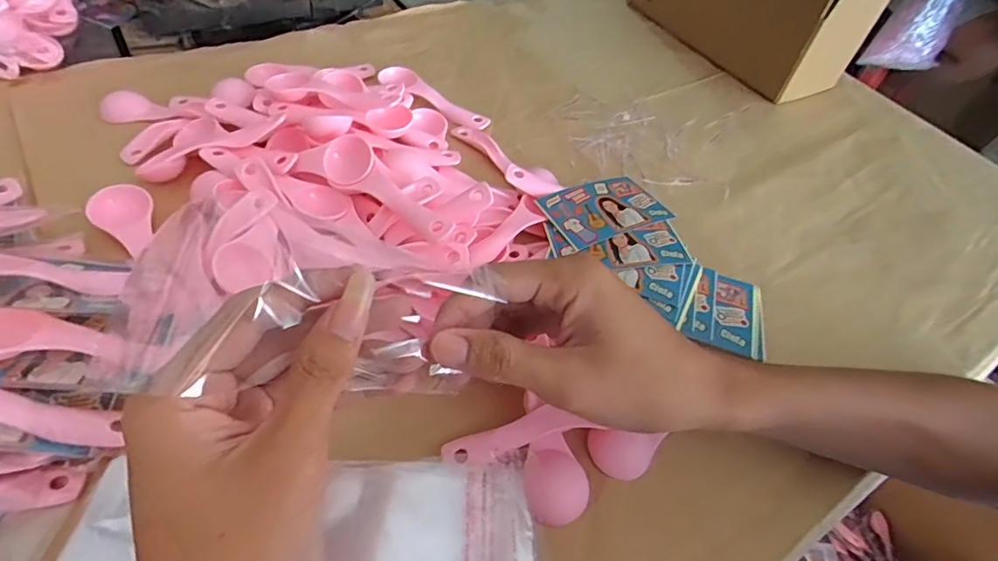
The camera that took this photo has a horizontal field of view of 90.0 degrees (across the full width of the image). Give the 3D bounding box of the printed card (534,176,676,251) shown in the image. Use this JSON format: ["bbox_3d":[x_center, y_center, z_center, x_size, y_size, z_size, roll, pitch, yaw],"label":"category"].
[{"bbox_3d":[0.078,-0.055,0.373,0.086,0.005,0.060,-21,53,-22],"label":"printed card"}]

